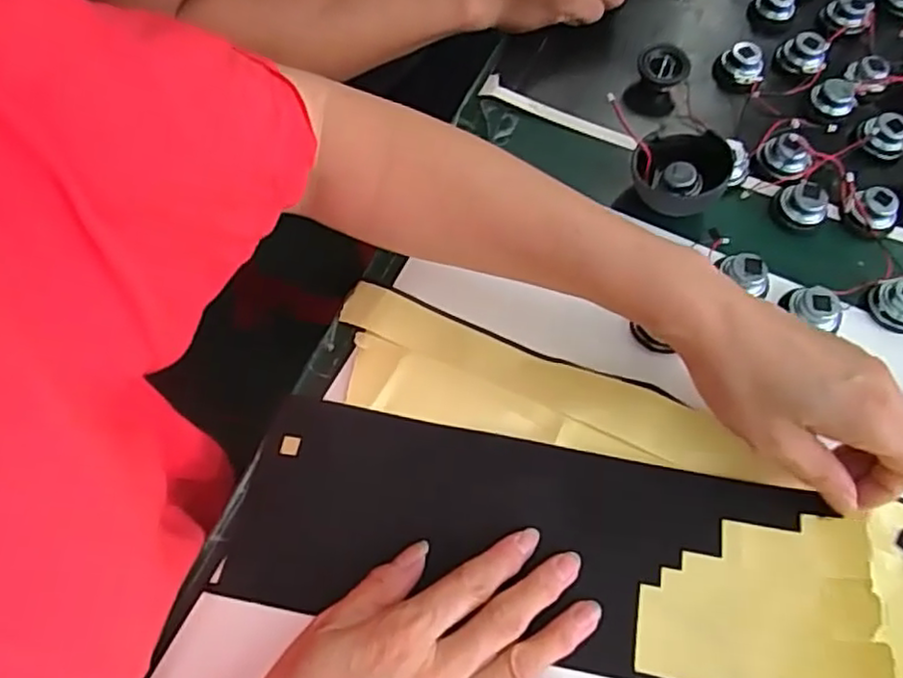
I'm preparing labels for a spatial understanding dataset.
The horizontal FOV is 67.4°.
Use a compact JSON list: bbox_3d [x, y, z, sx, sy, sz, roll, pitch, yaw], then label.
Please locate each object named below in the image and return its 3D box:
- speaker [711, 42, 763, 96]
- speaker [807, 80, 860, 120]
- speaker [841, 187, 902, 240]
[{"bbox_3d":[0.215,-0.204,0.504,0.030,0.021,0.030,-22,66,-12],"label":"speaker"},{"bbox_3d":[0.278,-0.174,0.490,0.030,0.013,0.030,12,64,4],"label":"speaker"},{"bbox_3d":[0.278,-0.084,0.448,0.029,0.022,0.031,-38,71,-19],"label":"speaker"}]

